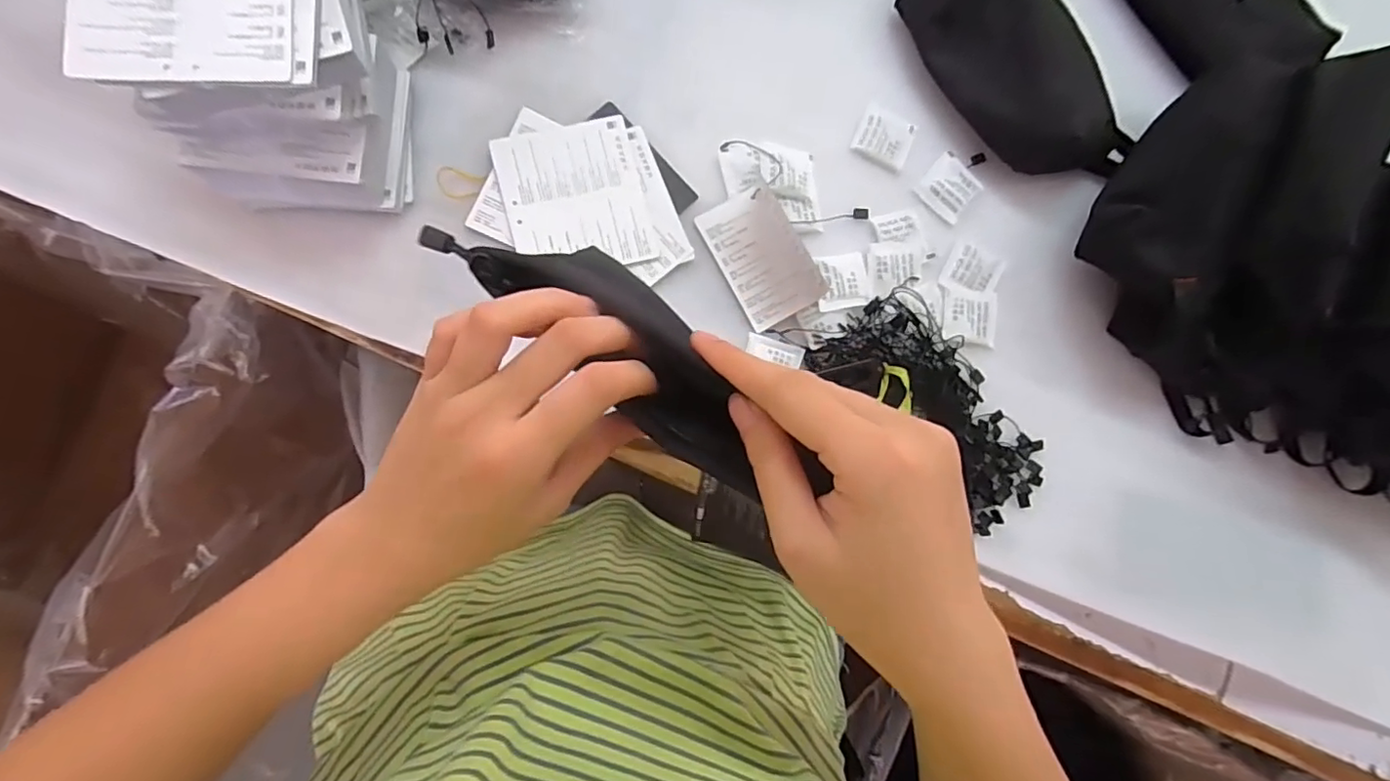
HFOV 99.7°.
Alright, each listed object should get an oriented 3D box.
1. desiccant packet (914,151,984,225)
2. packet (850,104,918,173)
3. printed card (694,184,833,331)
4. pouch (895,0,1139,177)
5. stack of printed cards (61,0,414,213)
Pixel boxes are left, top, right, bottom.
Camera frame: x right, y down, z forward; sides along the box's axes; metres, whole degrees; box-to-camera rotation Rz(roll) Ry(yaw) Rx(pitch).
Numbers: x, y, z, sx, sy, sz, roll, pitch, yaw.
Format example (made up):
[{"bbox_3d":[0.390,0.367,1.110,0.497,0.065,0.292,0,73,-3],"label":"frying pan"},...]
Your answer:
[{"bbox_3d":[0.185,-0.147,0.423,0.037,0.004,0.042,40,83,-2],"label":"desiccant packet"},{"bbox_3d":[0.136,-0.181,0.417,0.039,0.004,0.037,25,84,-4],"label":"packet"},{"bbox_3d":[0.047,-0.092,0.401,0.058,0.005,0.088,-29,90,-5],"label":"printed card"},{"bbox_3d":[0.227,-0.233,0.417,0.092,0.028,0.194,-34,90,-7],"label":"pouch"},{"bbox_3d":[-0.241,-0.178,0.331,0.123,0.098,0.123,-3,86,-6],"label":"stack of printed cards"}]

